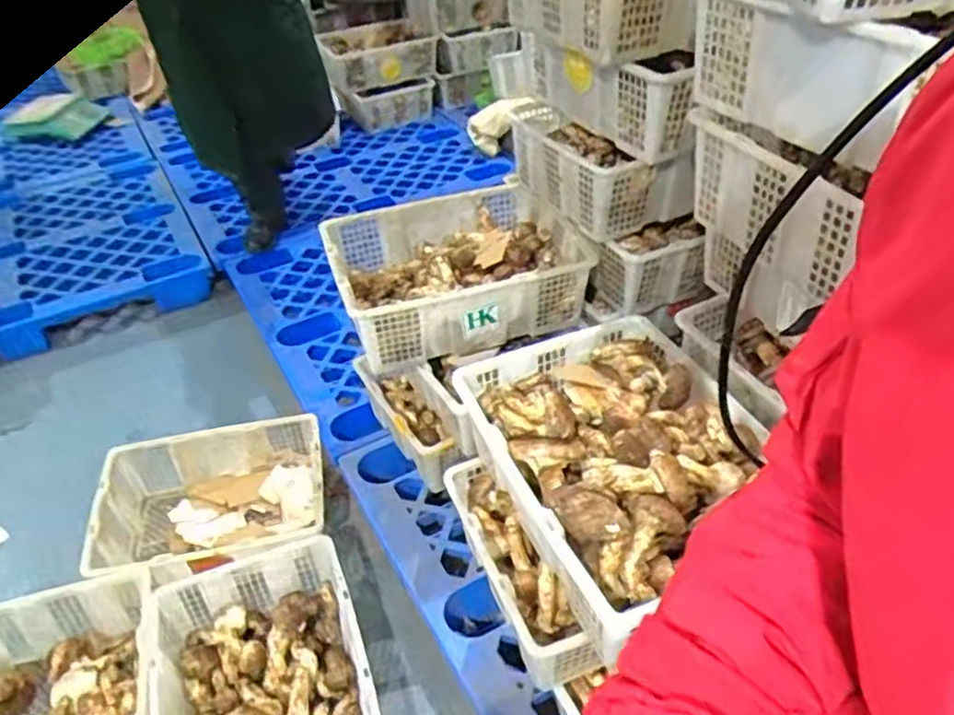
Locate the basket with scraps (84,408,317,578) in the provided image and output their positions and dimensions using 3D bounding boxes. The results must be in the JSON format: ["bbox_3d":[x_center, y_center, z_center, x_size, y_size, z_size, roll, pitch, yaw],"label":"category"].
[{"bbox_3d":[-0.584,0.329,1.598,0.476,0.168,0.335,-14,41,-6],"label":"basket with scraps"}]

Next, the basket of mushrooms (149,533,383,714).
[{"bbox_3d":[-0.372,0.593,1.288,0.360,0.164,0.468,-20,42,-12],"label":"basket of mushrooms"}]

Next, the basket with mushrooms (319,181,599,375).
[{"bbox_3d":[-0.044,-0.176,1.448,0.463,0.164,0.356,-18,41,-10],"label":"basket with mushrooms"}]

